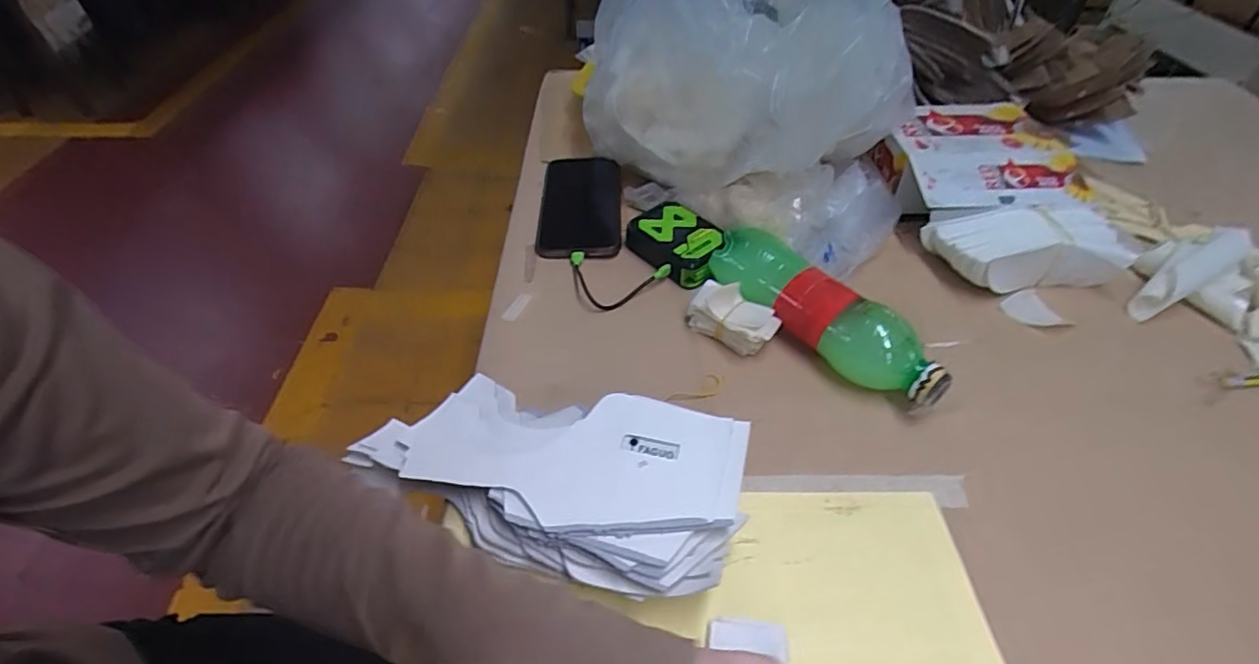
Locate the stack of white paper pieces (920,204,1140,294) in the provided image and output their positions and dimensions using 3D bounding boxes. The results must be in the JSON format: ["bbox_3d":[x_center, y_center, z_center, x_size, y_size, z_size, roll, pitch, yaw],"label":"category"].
[{"bbox_3d":[0.354,-0.076,0.534,0.159,0.053,0.077,-6,45,-6],"label":"stack of white paper pieces"}]

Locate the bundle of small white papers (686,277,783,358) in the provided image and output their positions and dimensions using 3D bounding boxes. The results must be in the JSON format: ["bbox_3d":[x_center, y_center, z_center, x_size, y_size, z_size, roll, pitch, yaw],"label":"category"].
[{"bbox_3d":[0.083,-0.013,0.480,0.074,0.044,0.038,35,55,30],"label":"bundle of small white papers"}]

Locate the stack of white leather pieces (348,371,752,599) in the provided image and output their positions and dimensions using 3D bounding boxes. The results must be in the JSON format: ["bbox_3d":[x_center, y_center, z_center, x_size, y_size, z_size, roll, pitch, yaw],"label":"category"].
[{"bbox_3d":[-0.058,0.088,0.375,0.249,0.046,0.118,12,46,12],"label":"stack of white leather pieces"}]

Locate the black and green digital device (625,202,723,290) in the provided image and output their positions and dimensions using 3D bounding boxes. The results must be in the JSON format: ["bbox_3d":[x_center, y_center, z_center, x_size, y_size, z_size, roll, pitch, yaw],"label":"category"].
[{"bbox_3d":[0.046,-0.080,0.553,0.068,0.034,0.099,-25,50,-23],"label":"black and green digital device"}]

